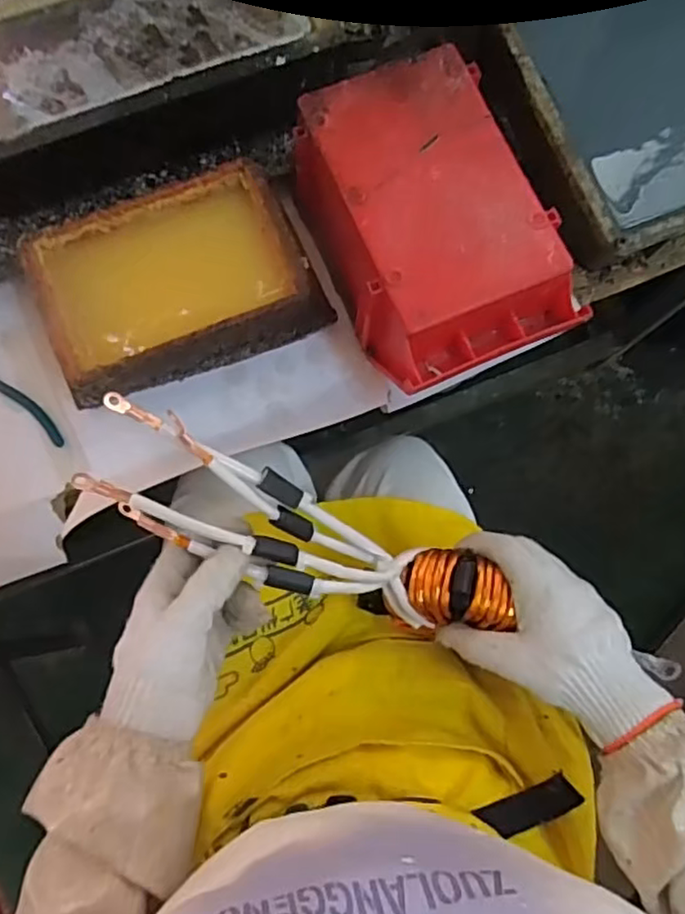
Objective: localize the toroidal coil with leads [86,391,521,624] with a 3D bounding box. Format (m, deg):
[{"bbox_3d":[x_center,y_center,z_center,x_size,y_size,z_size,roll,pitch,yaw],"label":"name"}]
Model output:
[{"bbox_3d":[-0.027,0.056,0.445,0.291,0.059,0.073,23,78,-12],"label":"toroidal coil with leads"}]

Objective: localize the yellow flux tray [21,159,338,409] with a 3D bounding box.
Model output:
[{"bbox_3d":[-0.132,-0.146,0.546,0.215,0.064,0.139,-25,80,-6],"label":"yellow flux tray"}]

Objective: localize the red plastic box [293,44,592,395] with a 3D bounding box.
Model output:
[{"bbox_3d":[0.069,-0.180,0.521,0.154,0.087,0.240,-25,80,-6],"label":"red plastic box"}]

